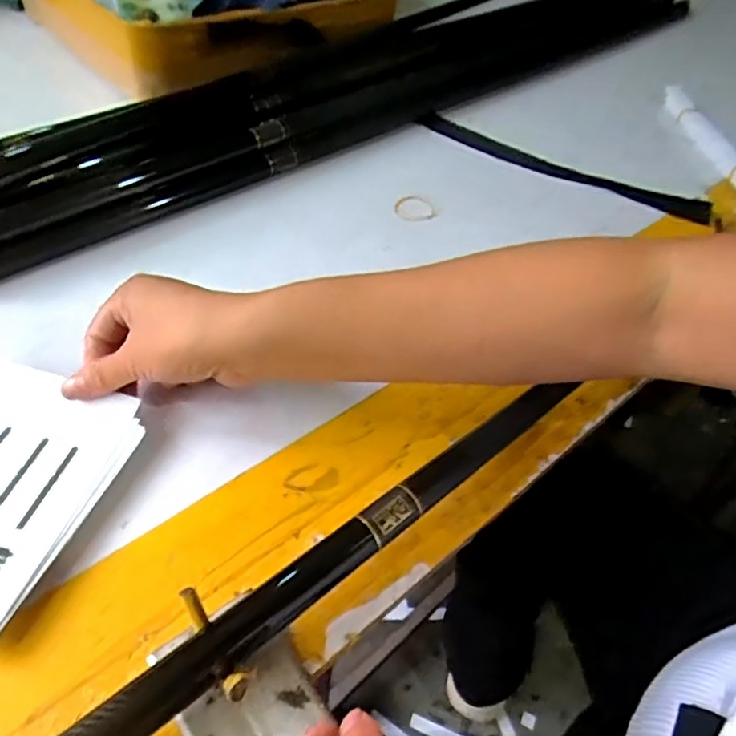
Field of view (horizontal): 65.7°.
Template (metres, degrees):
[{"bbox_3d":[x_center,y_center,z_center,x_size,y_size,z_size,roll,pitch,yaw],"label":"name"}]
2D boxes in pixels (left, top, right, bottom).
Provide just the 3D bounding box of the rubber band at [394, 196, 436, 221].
[{"bbox_3d":[0.045,-0.154,0.550,0.039,0.006,0.039,6,49,-1],"label":"rubber band"}]

